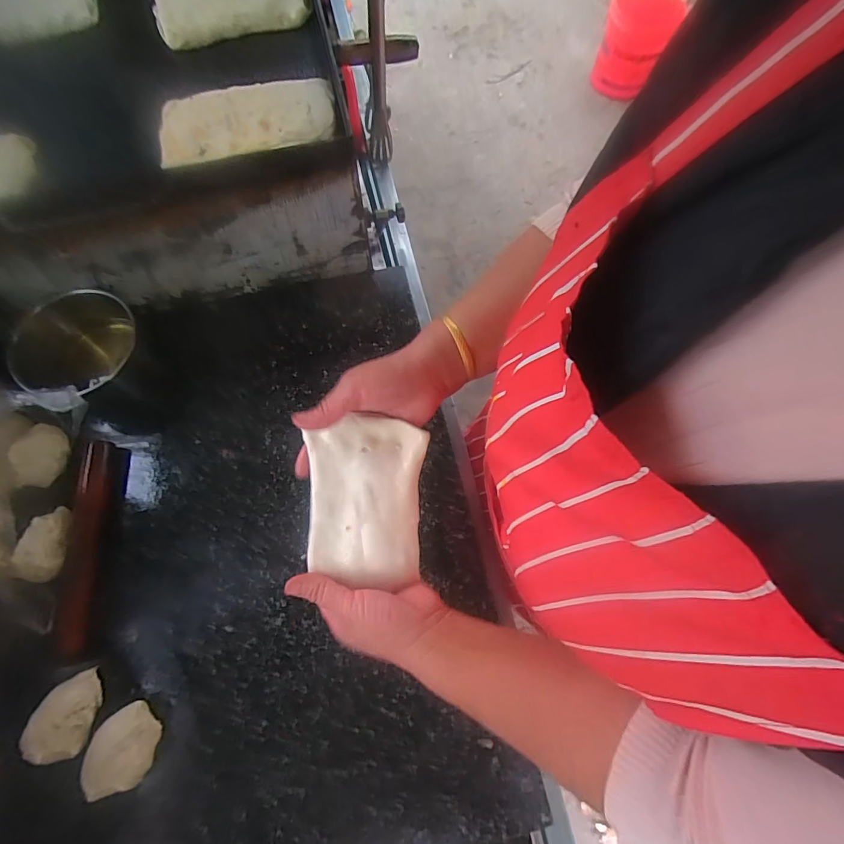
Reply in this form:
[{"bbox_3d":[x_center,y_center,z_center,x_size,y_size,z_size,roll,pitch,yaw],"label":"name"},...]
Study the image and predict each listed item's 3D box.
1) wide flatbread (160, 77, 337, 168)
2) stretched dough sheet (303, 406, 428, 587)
[{"bbox_3d":[-0.169,-0.295,0.422,0.166,0.013,0.087,-14,78,-6],"label":"wide flatbread"},{"bbox_3d":[-0.049,0.067,0.378,0.096,0.024,0.137,4,81,1],"label":"stretched dough sheet"}]

